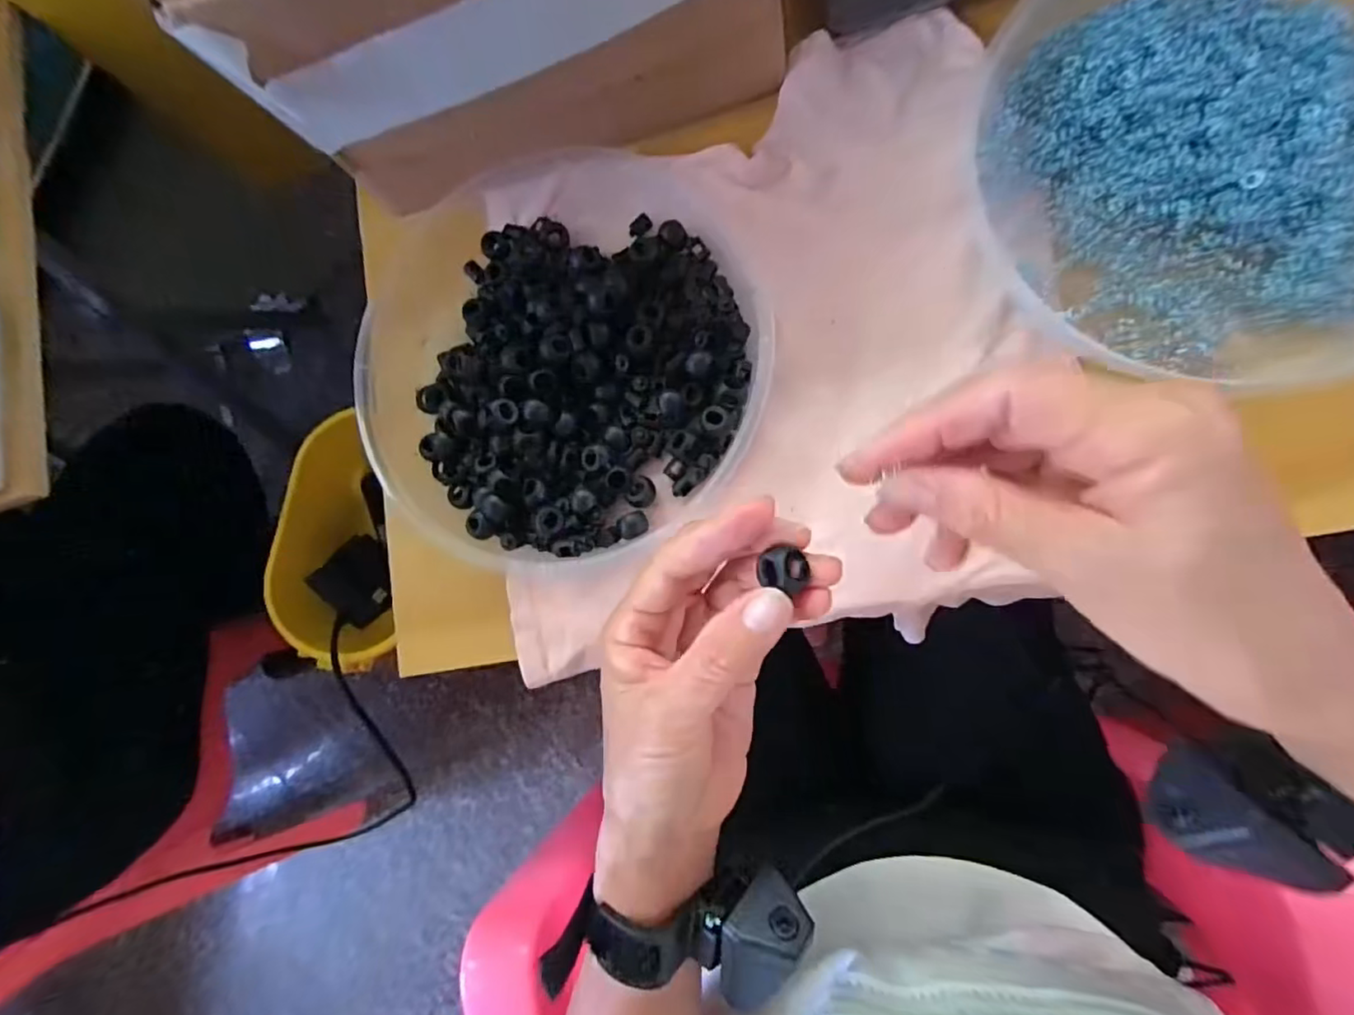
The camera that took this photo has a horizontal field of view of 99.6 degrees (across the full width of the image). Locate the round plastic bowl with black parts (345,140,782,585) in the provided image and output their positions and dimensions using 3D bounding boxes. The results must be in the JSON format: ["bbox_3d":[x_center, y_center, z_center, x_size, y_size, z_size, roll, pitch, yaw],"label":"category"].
[{"bbox_3d":[-0.068,-0.096,0.327,0.228,0.035,0.252,-14,81,9],"label":"round plastic bowl with black parts"}]

